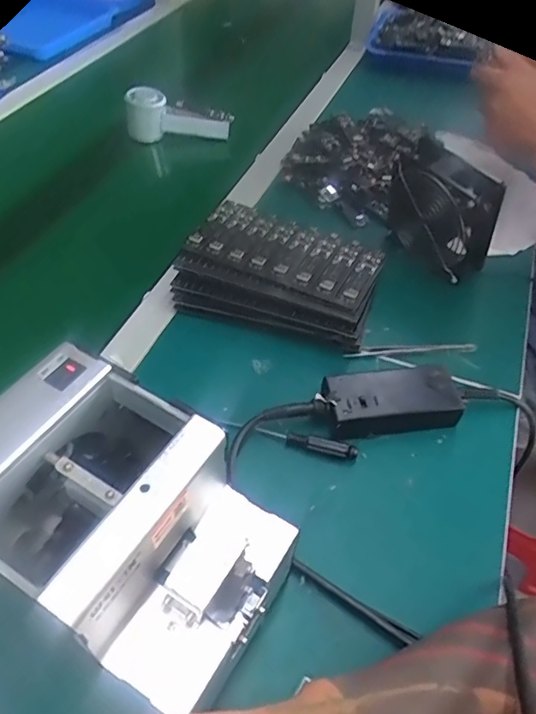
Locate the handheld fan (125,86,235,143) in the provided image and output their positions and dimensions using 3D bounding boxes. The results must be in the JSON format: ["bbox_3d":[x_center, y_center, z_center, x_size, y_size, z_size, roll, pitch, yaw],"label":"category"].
[{"bbox_3d":[-0.129,-0.351,0.800,0.147,0.058,0.046,5,49,0],"label":"handheld fan"}]

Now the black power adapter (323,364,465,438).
[{"bbox_3d":[0.112,0.040,0.486,0.119,0.033,0.055,-6,50,-9],"label":"black power adapter"}]

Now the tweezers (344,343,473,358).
[{"bbox_3d":[0.141,-0.007,0.541,0.128,0.014,0.009,1,49,-3],"label":"tweezers"}]

